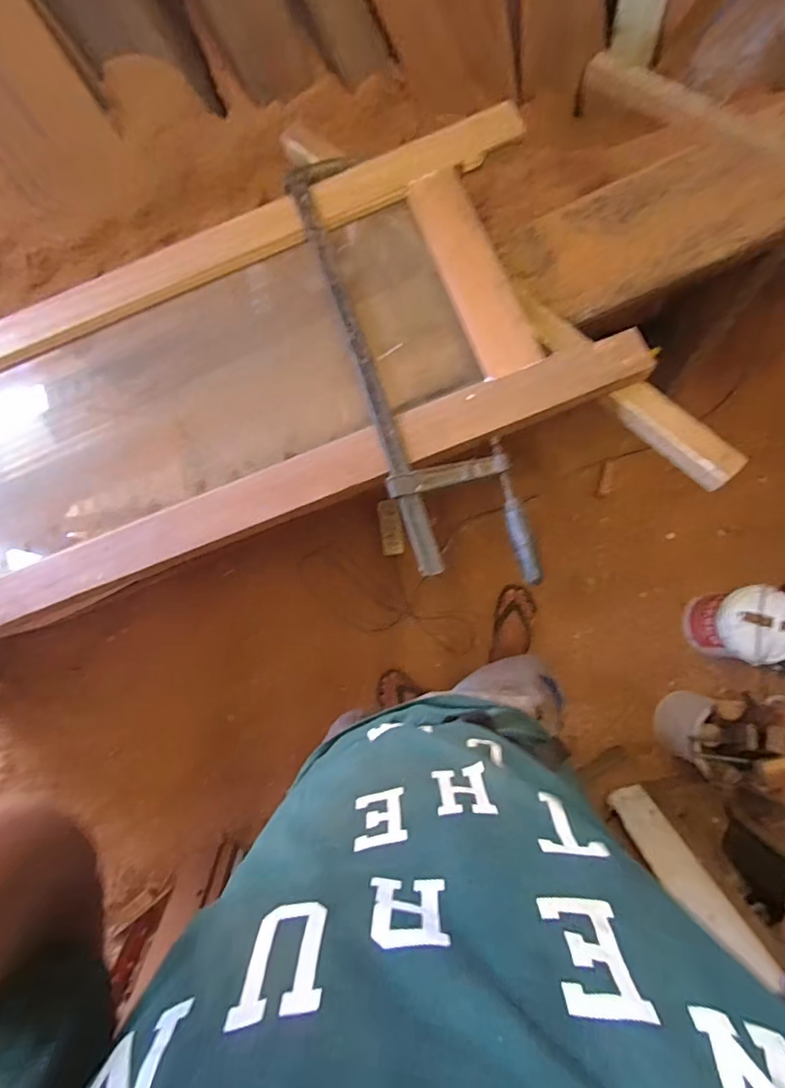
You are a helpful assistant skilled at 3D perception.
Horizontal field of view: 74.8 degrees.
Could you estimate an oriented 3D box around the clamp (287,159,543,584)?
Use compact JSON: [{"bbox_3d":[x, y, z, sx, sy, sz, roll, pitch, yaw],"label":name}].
[{"bbox_3d":[0.011,-0.289,0.739,0.163,0.055,0.696,-19,81,4],"label":"clamp"}]

